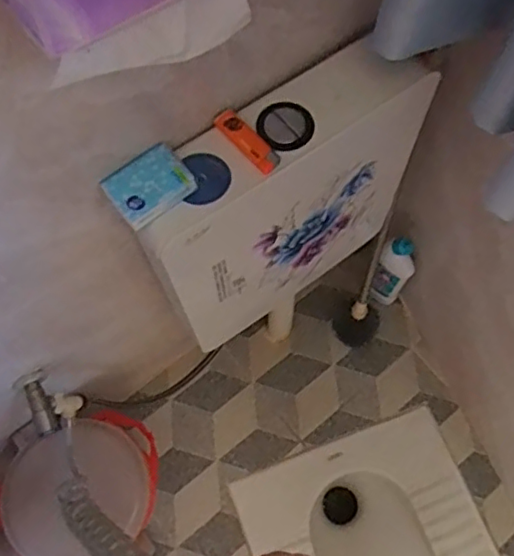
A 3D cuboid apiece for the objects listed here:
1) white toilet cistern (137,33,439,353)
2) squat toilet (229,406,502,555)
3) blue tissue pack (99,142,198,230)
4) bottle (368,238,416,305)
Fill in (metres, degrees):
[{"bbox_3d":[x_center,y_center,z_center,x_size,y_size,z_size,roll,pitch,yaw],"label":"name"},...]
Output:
[{"bbox_3d":[0.033,-0.084,0.775,0.353,0.357,0.100,-35,73,-13],"label":"white toilet cistern"},{"bbox_3d":[0.229,0.560,1.142,0.406,0.202,0.489,-20,70,-8],"label":"squat toilet"},{"bbox_3d":[-0.103,-0.087,0.578,0.074,0.029,0.054,-37,73,-13],"label":"blue tissue pack"},{"bbox_3d":[0.251,-0.007,1.136,0.067,0.204,0.044,26,71,9],"label":"bottle"}]

